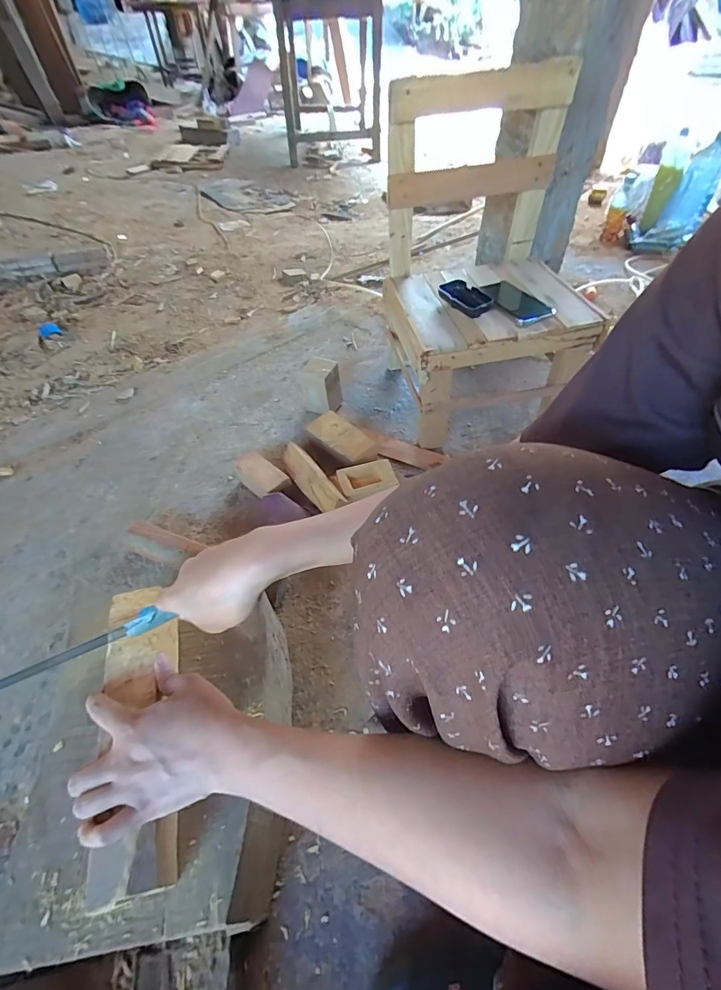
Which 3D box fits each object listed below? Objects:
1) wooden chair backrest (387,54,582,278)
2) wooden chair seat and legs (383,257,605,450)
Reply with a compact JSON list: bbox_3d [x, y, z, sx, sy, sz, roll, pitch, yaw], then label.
[{"bbox_3d":[0.204,-0.560,0.755,0.314,0.287,0.056,-15,50,-11],"label":"wooden chair backrest"},{"bbox_3d":[0.229,-0.290,0.860,0.329,0.256,0.287,-9,50,-5],"label":"wooden chair seat and legs"}]

